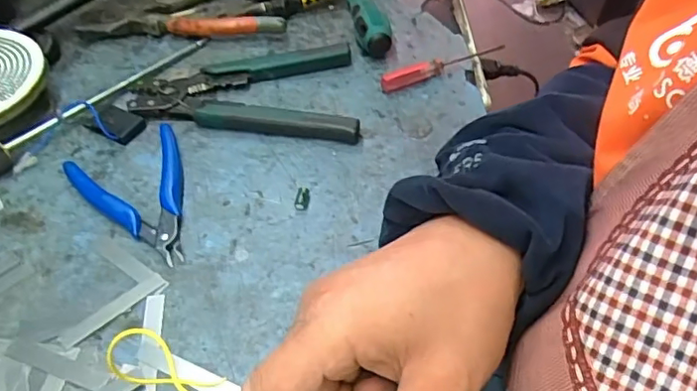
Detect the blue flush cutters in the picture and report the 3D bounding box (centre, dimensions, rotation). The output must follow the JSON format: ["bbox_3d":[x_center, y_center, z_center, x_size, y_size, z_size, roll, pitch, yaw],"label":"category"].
[{"bbox_3d":[-0.139,0.000,0.401,0.078,0.014,0.117,-28,54,-22],"label":"blue flush cutters"}]

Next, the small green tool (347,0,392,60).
[{"bbox_3d":[0.017,-0.168,0.534,0.030,0.030,0.111,-6,49,-4],"label":"small green tool"}]

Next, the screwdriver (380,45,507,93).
[{"bbox_3d":[0.084,-0.113,0.493,0.123,0.018,0.011,-23,52,-18],"label":"screwdriver"}]

